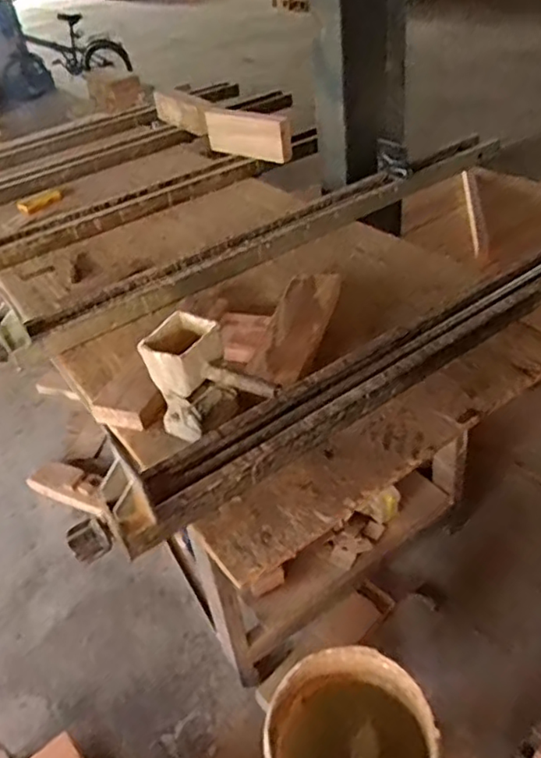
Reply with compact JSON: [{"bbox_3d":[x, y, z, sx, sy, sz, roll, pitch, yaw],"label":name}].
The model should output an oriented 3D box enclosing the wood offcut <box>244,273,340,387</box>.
[{"bbox_3d":[0.051,-0.106,1.184,0.116,0.038,0.320,13,50,21],"label":"wood offcut"}]

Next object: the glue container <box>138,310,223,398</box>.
[{"bbox_3d":[-0.138,-0.039,0.982,0.107,0.083,0.113,22,47,32],"label":"glue container"}]

